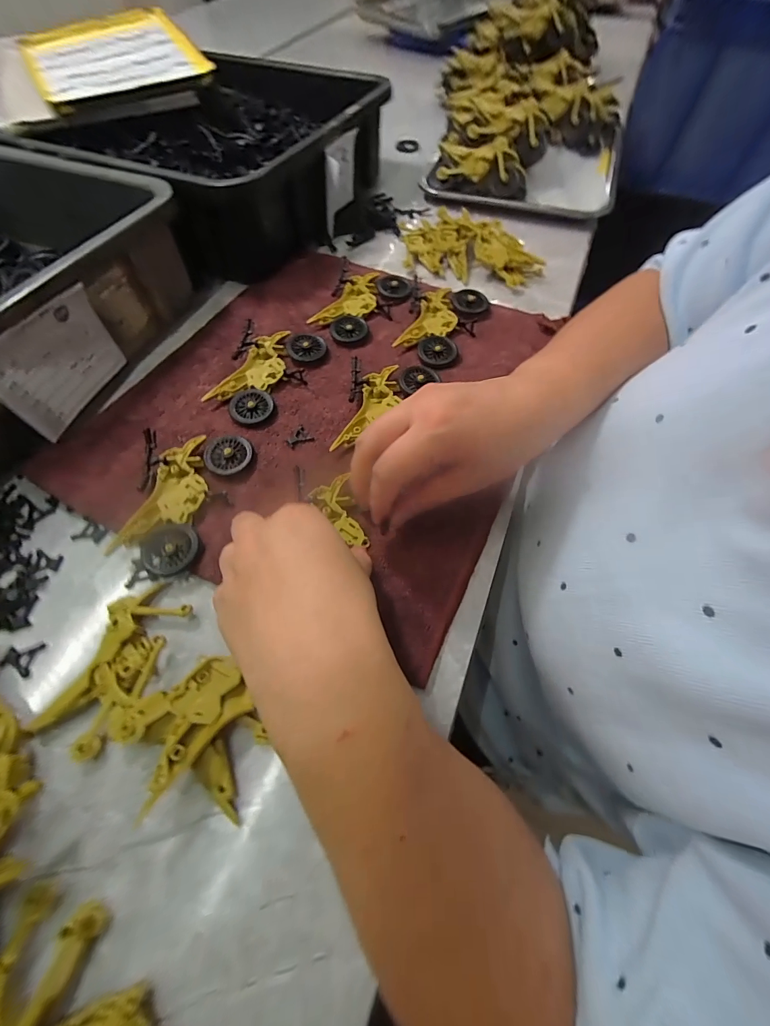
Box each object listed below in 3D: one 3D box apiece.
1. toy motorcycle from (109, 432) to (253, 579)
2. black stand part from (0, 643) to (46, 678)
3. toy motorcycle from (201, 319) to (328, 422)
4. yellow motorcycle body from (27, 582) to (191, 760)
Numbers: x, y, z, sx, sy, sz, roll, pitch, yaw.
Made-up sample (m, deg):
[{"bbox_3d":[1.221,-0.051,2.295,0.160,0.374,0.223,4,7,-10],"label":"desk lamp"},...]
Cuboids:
[{"bbox_3d":[-0.149,-0.013,0.281,0.071,0.022,0.113,4,61,2],"label":"toy motorcycle"},{"bbox_3d":[-0.225,0.088,0.238,0.022,0.004,0.019,17,62,9],"label":"black stand part"},{"bbox_3d":[-0.110,-0.129,0.350,0.074,0.017,0.112,17,62,9],"label":"toy motorcycle"},{"bbox_3d":[-0.160,0.089,0.231,0.052,0.014,0.094,13,62,7],"label":"yellow motorcycle body"}]

